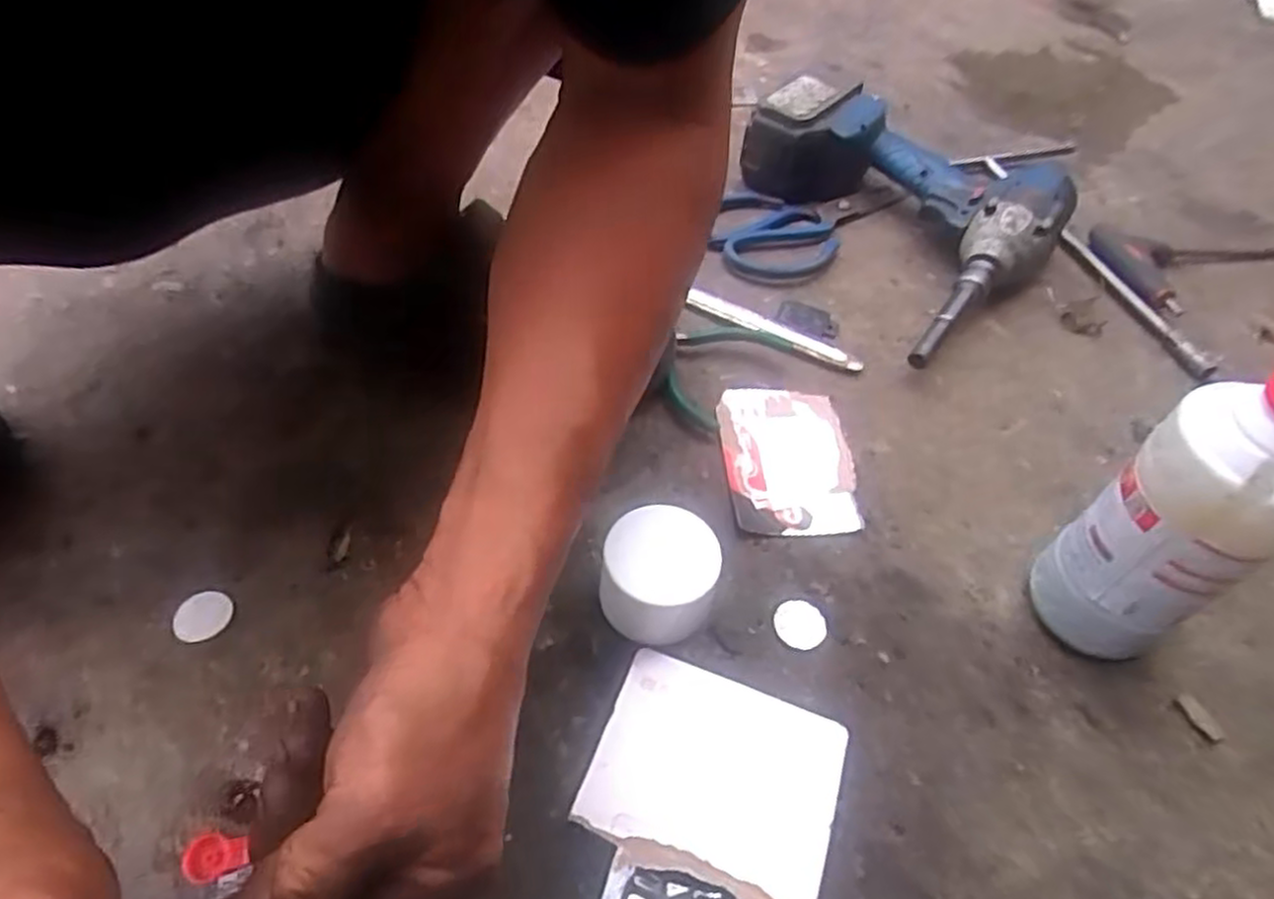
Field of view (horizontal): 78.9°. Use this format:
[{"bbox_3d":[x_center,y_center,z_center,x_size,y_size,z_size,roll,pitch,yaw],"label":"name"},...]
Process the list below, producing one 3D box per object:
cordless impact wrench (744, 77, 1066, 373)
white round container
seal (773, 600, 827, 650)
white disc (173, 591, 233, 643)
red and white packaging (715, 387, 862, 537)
[{"bbox_3d":[0.186,-0.195,0.610,0.230,0.078,0.251,-34,58,-28],"label":"cordless impact wrench"},{"bbox_3d":[0.012,0.061,0.390,0.058,0.050,0.056,2,49,-1],"label":"white round container"},{"bbox_3d":[0.086,0.092,0.407,0.026,0.004,0.026,1,49,-2],"label":"seal"},{"bbox_3d":[-0.218,0.085,0.390,0.025,0.004,0.028,26,53,19],"label":"white disc"},{"bbox_3d":[0.091,0.005,0.473,0.075,0.011,0.107,-1,49,-4],"label":"red and white packaging"}]

